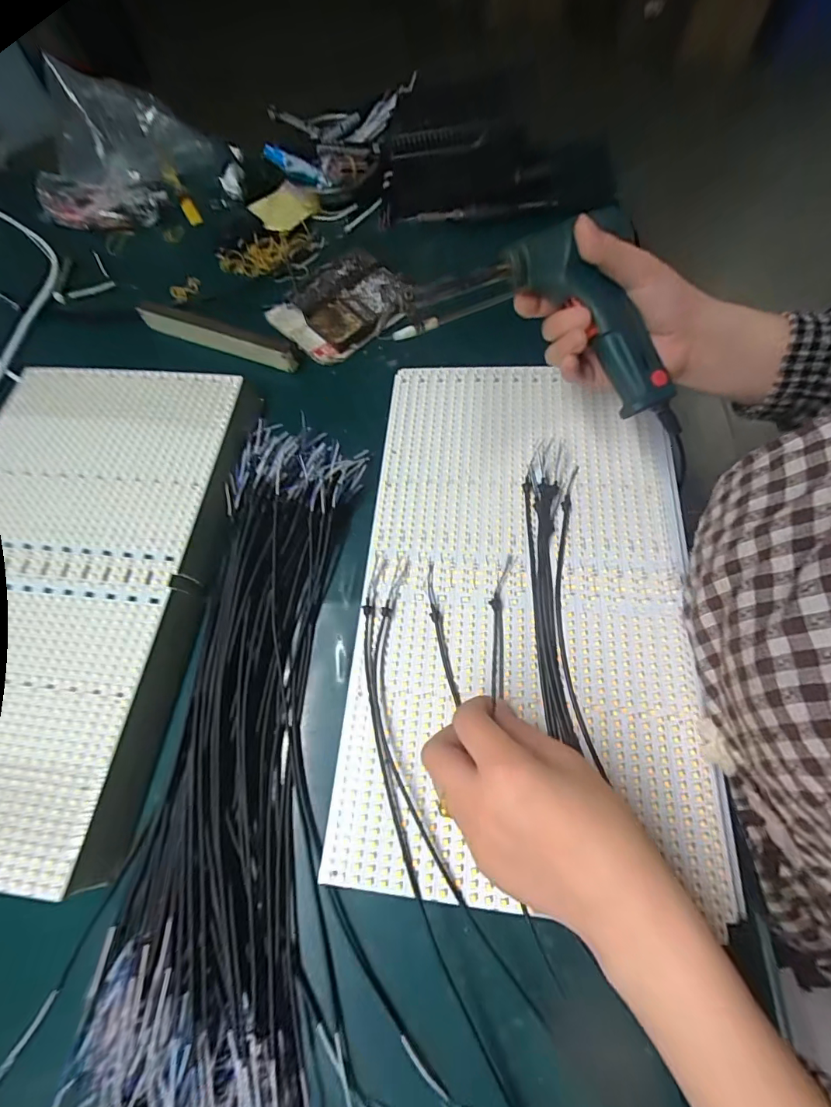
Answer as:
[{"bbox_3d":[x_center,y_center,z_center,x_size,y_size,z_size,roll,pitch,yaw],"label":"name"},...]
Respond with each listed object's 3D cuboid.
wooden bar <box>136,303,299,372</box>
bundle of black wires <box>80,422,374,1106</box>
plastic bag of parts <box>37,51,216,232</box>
[{"bbox_3d":[-0.216,-0.238,0.489,0.193,0.030,0.013,21,68,11],"label":"wooden bar"},{"bbox_3d":[-0.123,0.105,0.328,0.166,0.028,0.497,-5,64,3],"label":"bundle of black wires"},{"bbox_3d":[-0.405,-0.547,0.595,0.166,0.114,0.201,17,67,12],"label":"plastic bag of parts"}]

